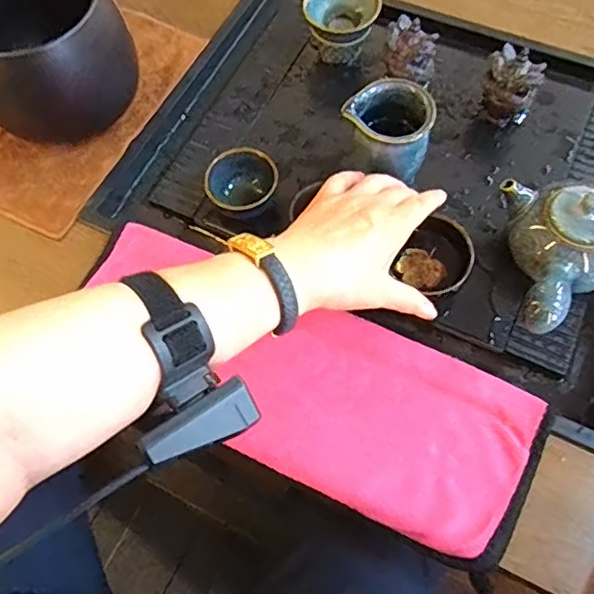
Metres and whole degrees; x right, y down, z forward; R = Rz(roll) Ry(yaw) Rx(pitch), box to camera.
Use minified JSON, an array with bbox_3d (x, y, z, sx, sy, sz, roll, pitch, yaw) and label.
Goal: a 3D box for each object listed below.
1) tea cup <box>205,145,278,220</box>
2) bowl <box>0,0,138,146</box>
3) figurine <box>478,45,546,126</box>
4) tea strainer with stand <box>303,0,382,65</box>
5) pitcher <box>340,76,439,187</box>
[{"bbox_3d":[-0.049,-0.101,0.509,0.061,0.051,0.055,-4,67,1],"label":"tea cup"},{"bbox_3d":[-0.229,-0.222,0.513,0.133,0.116,0.132,-1,67,3],"label":"bowl"},{"bbox_3d":[0.196,-0.191,0.525,0.047,0.072,0.038,24,71,12],"label":"figurine"},{"bbox_3d":[0.045,-0.283,0.570,0.071,0.062,0.065,-4,67,1],"label":"tea strainer with stand"},{"bbox_3d":[0.079,-0.138,0.500,0.071,0.090,0.064,10,68,7],"label":"pitcher"}]

